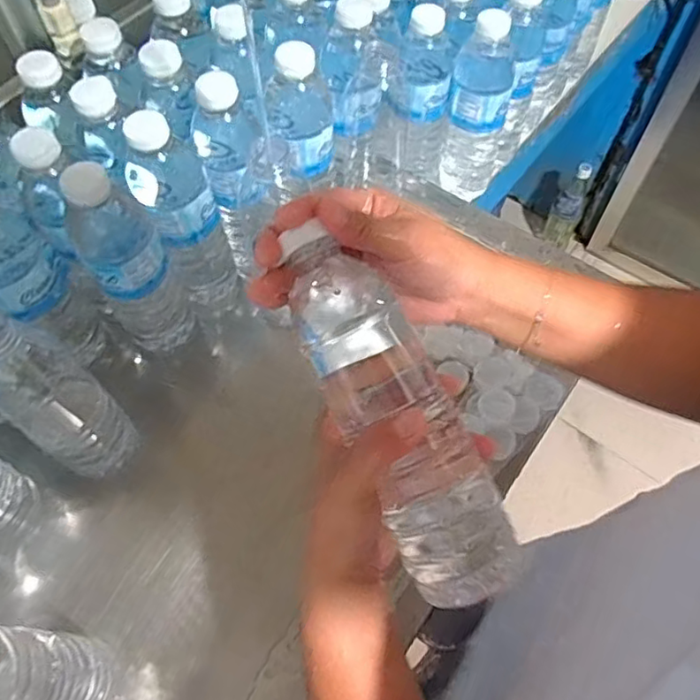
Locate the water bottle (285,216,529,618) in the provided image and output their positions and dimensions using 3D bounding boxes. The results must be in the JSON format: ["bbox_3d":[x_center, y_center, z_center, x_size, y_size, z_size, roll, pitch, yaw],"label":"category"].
[{"bbox_3d":[0.024,0.032,0.323,0.056,0.054,0.199,-25,79,-12],"label":"water bottle"}]

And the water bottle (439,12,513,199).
[{"bbox_3d":[0.135,-0.258,0.634,0.058,0.200,0.073,16,62,9],"label":"water bottle"}]

